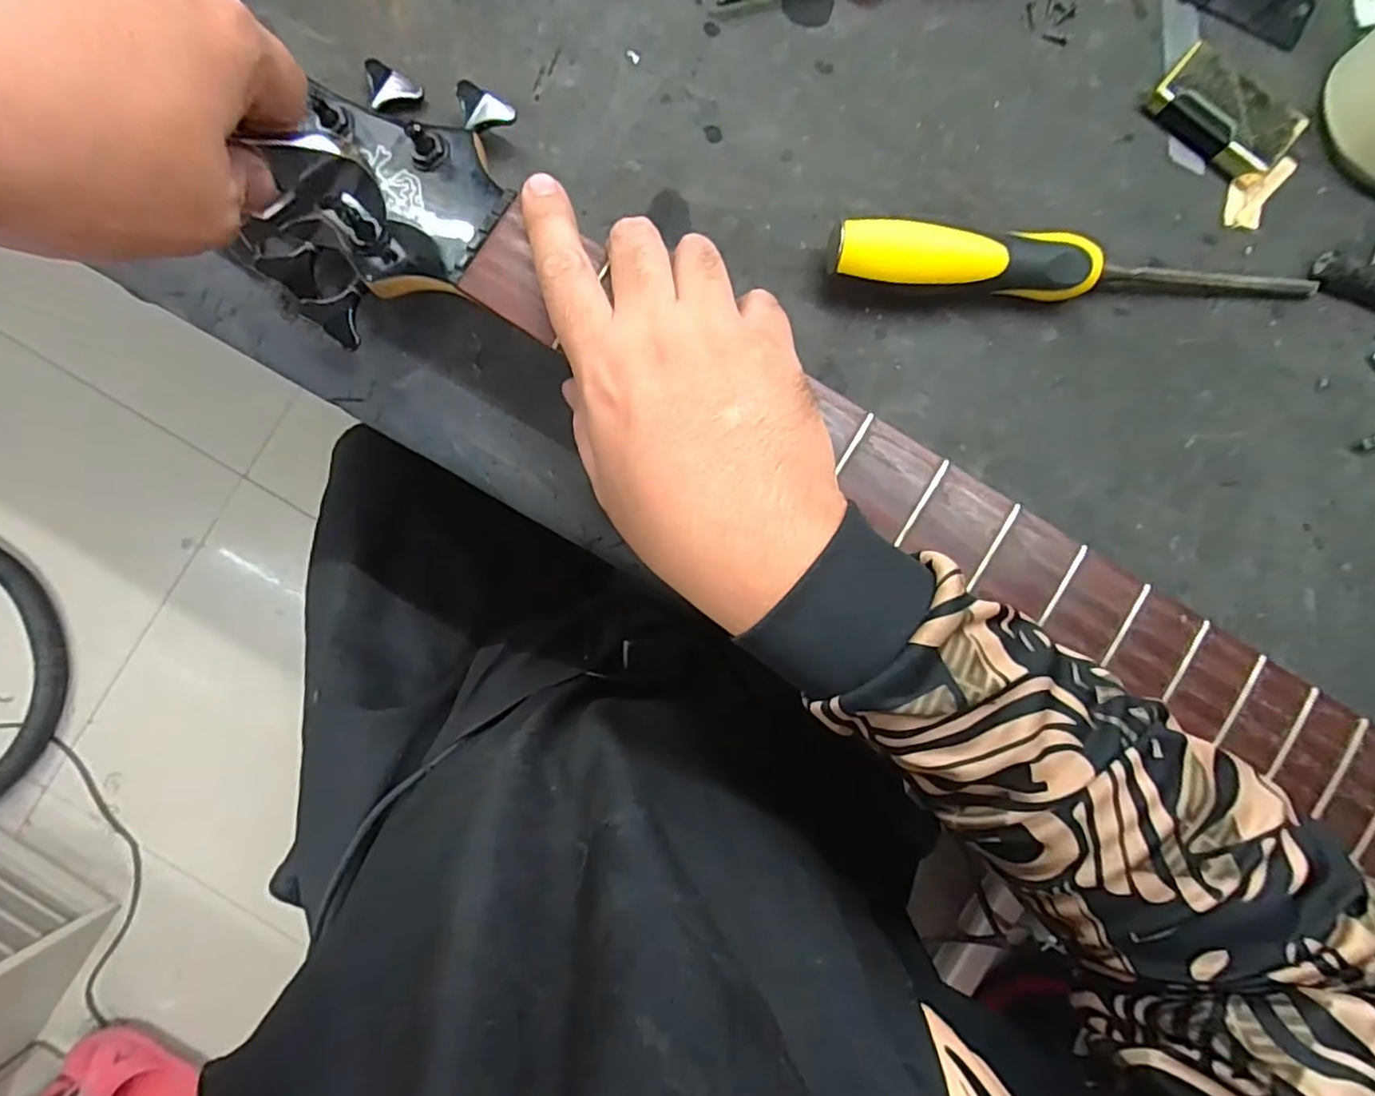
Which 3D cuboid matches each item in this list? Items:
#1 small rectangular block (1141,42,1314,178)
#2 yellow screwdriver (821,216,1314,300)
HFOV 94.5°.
[{"bbox_3d":[0.271,-0.219,0.320,0.067,0.014,0.039,40,88,1],"label":"small rectangular block"},{"bbox_3d":[0.190,-0.134,0.308,0.242,0.035,0.026,2,88,0],"label":"yellow screwdriver"}]

